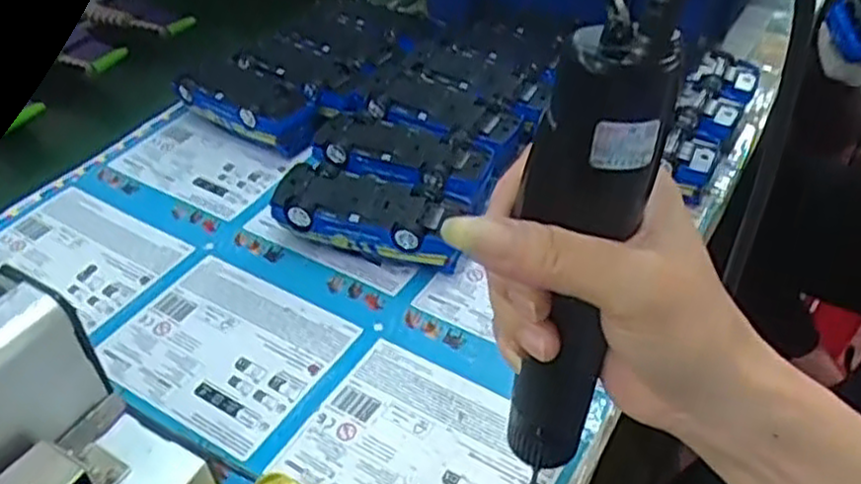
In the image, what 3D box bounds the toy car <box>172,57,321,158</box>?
[{"bbox_3d":[-0.147,-0.108,0.618,0.130,0.043,0.057,28,49,27],"label":"toy car"}]

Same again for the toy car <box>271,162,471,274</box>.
[{"bbox_3d":[-0.039,-0.013,0.508,0.125,0.045,0.053,14,44,15],"label":"toy car"}]

